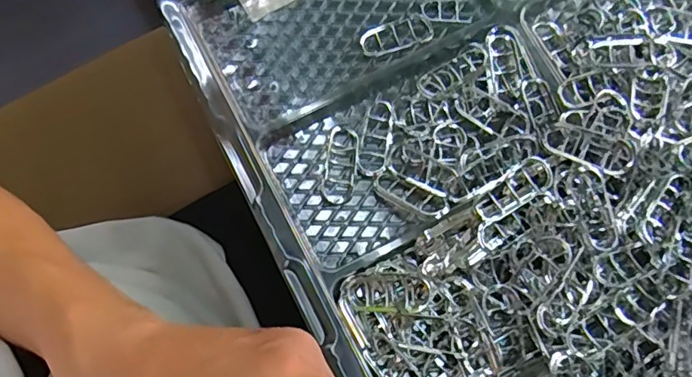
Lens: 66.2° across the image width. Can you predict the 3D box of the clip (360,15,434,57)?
[{"bbox_3d":[0.036,-0.110,0.380,0.053,0.004,0.024,-16,78,-3],"label":"clip"}]

